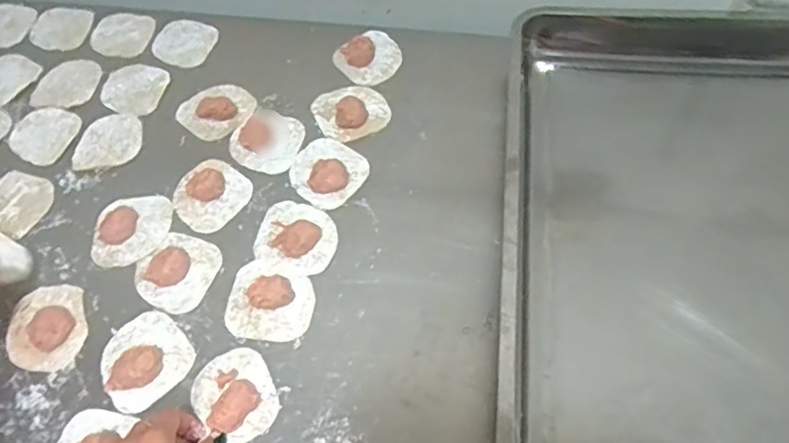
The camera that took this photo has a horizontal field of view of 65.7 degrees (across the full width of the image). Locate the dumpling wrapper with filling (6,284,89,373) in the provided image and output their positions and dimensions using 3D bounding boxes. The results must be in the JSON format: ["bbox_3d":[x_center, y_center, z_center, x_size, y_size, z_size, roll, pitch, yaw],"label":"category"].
[{"bbox_3d":[-0.317,0.092,0.553,0.068,0.020,0.081,-2,58,1],"label":"dumpling wrapper with filling"}]

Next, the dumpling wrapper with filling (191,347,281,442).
[{"bbox_3d":[-0.133,0.142,0.506,0.062,0.019,0.079,-27,61,-13],"label":"dumpling wrapper with filling"}]

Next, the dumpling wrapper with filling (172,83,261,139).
[{"bbox_3d":[-0.200,-0.127,0.686,0.079,0.011,0.072,-1,58,2],"label":"dumpling wrapper with filling"}]

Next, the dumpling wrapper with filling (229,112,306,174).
[{"bbox_3d":[-0.138,-0.086,0.661,0.074,0.010,0.072,13,60,10],"label":"dumpling wrapper with filling"}]

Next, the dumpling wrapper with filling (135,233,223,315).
[{"bbox_3d":[-0.206,0.042,0.574,0.073,0.020,0.077,21,61,14],"label":"dumpling wrapper with filling"}]

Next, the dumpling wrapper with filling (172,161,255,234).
[{"bbox_3d":[-0.189,-0.028,0.627,0.076,0.015,0.076,-1,60,1],"label":"dumpling wrapper with filling"}]

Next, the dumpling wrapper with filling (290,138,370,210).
[{"bbox_3d":[-0.070,-0.055,0.628,0.076,0.017,0.079,27,63,17],"label":"dumpling wrapper with filling"}]

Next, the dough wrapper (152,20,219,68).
[{"bbox_3d":[-0.258,-0.220,0.752,0.073,0.005,0.073,0,60,1],"label":"dough wrapper"}]

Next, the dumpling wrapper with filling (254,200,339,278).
[{"bbox_3d":[-0.093,0.012,0.589,0.079,0.015,0.068,19,61,13],"label":"dumpling wrapper with filling"}]

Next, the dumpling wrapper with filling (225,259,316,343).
[{"bbox_3d":[-0.112,0.067,0.550,0.077,0.023,0.076,-1,58,2],"label":"dumpling wrapper with filling"}]

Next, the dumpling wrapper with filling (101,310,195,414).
[{"bbox_3d":[-0.220,0.116,0.529,0.073,0.018,0.077,-1,58,2],"label":"dumpling wrapper with filling"}]

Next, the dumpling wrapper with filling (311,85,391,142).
[{"bbox_3d":[-0.048,-0.128,0.667,0.078,0.028,0.070,-22,60,-11],"label":"dumpling wrapper with filling"}]

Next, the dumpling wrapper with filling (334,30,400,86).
[{"bbox_3d":[-0.028,-0.197,0.713,0.077,0.025,0.071,-1,58,2],"label":"dumpling wrapper with filling"}]

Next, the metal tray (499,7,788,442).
[{"bbox_3d":[0.294,0.024,0.538,0.388,0.054,0.621,6,59,6],"label":"metal tray"}]

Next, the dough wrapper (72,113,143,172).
[{"bbox_3d":[-0.312,-0.090,0.671,0.069,0.004,0.077,1,59,3],"label":"dough wrapper"}]

